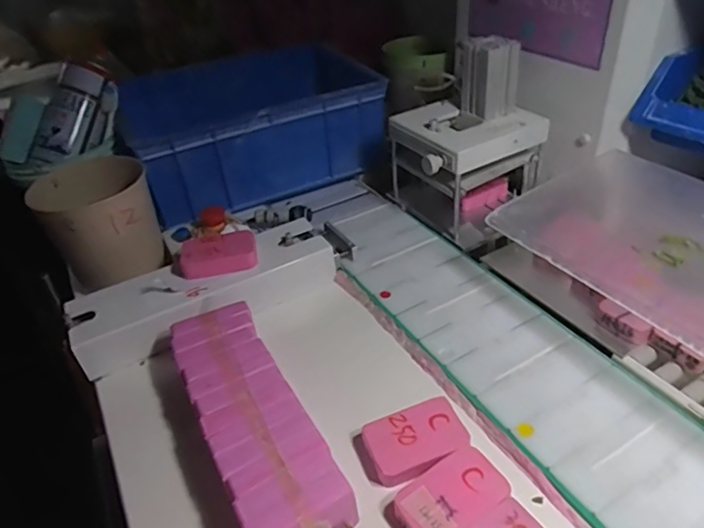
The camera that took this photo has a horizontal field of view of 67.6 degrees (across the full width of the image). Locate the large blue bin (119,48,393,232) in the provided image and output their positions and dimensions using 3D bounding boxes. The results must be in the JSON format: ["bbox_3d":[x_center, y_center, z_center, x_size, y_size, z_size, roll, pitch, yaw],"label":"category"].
[{"bbox_3d":[-0.153,-0.190,0.729,0.308,0.128,0.259,-24,40,-22],"label":"large blue bin"}]

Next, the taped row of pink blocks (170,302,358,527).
[{"bbox_3d":[-0.074,0.124,0.391,0.070,0.053,0.199,-22,40,-20],"label":"taped row of pink blocks"}]

